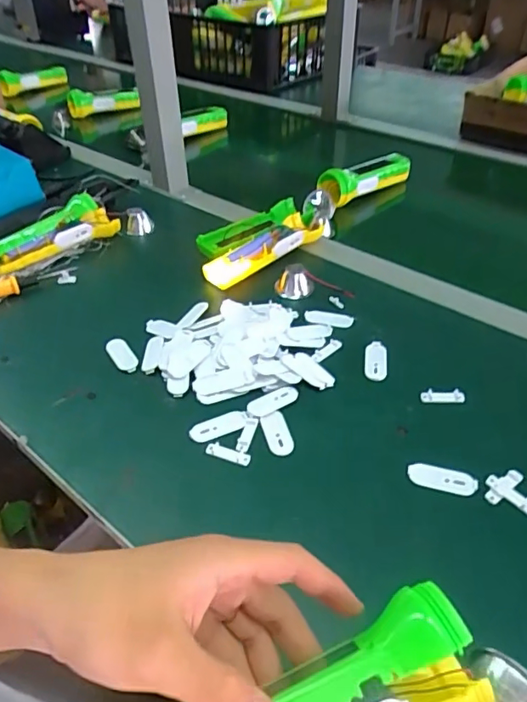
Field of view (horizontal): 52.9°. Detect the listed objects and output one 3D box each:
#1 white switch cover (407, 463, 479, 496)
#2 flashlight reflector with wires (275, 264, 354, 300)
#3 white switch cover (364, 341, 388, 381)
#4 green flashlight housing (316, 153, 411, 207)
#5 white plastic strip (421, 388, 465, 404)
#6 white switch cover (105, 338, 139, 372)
[{"bbox_3d":[0.136,0.098,0.404,0.050,0.004,0.020,10,42,13],"label":"white switch cover"},{"bbox_3d":[0.056,-0.077,0.589,0.086,0.025,0.034,3,41,5],"label":"flashlight reflector with wires"},{"bbox_3d":[0.108,0.009,0.507,0.022,0.006,0.048,7,42,10],"label":"white switch cover"},{"bbox_3d":[0.151,-0.266,0.797,0.190,0.044,0.055,-31,49,-30],"label":"green flashlight housing"},{"bbox_3d":[0.159,0.040,0.470,0.037,0.006,0.012,0,41,1],"label":"white plastic strip"},{"bbox_3d":[-0.137,0.005,0.517,0.020,0.007,0.052,-25,46,-25],"label":"white switch cover"}]

